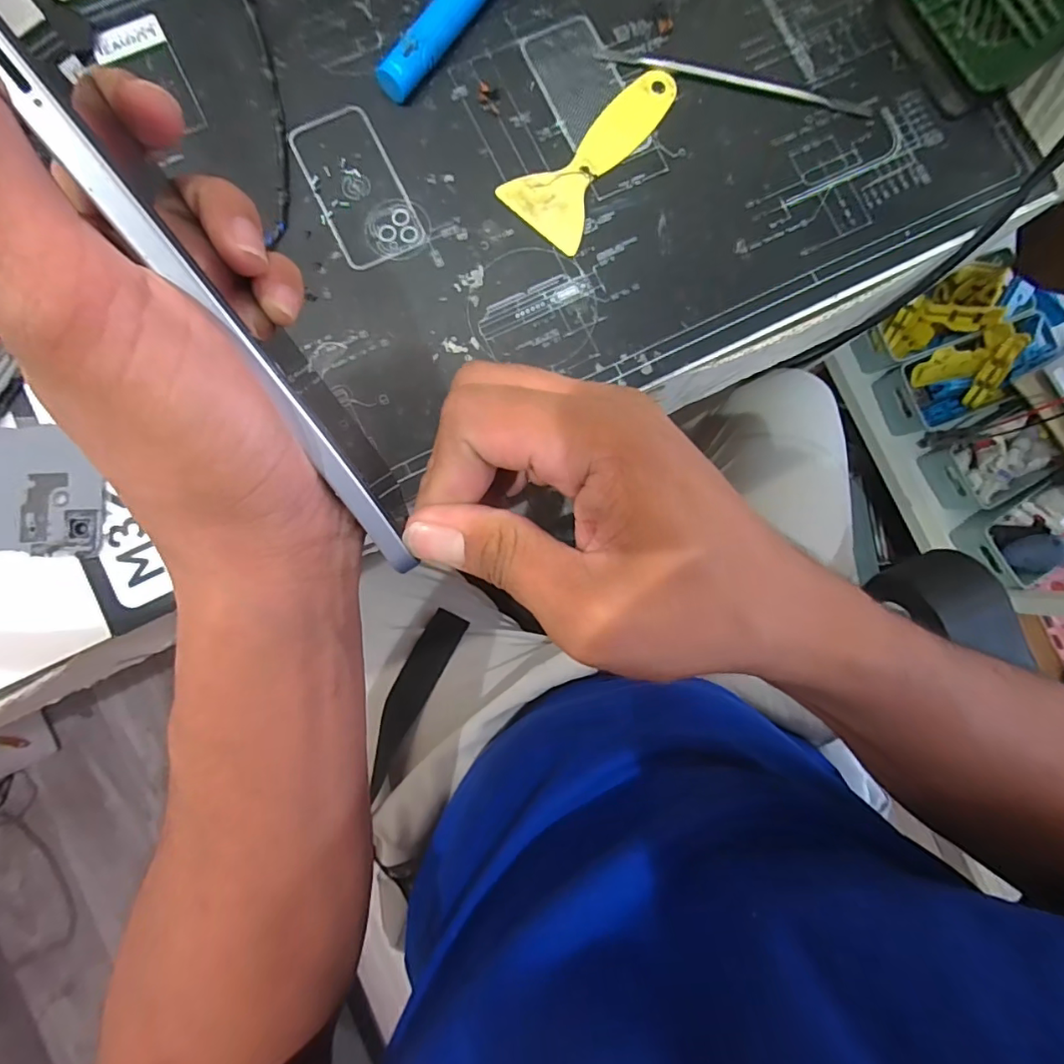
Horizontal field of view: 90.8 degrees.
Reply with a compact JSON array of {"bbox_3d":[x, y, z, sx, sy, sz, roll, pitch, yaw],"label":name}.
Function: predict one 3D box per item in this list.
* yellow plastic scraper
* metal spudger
[{"bbox_3d":[0.041,-0.220,0.303,0.052,0.004,0.123,42,86,1],"label":"yellow plastic scraper"},{"bbox_3d":[0.122,-0.267,0.312,0.166,0.006,0.009,10,86,-1],"label":"metal spudger"}]

